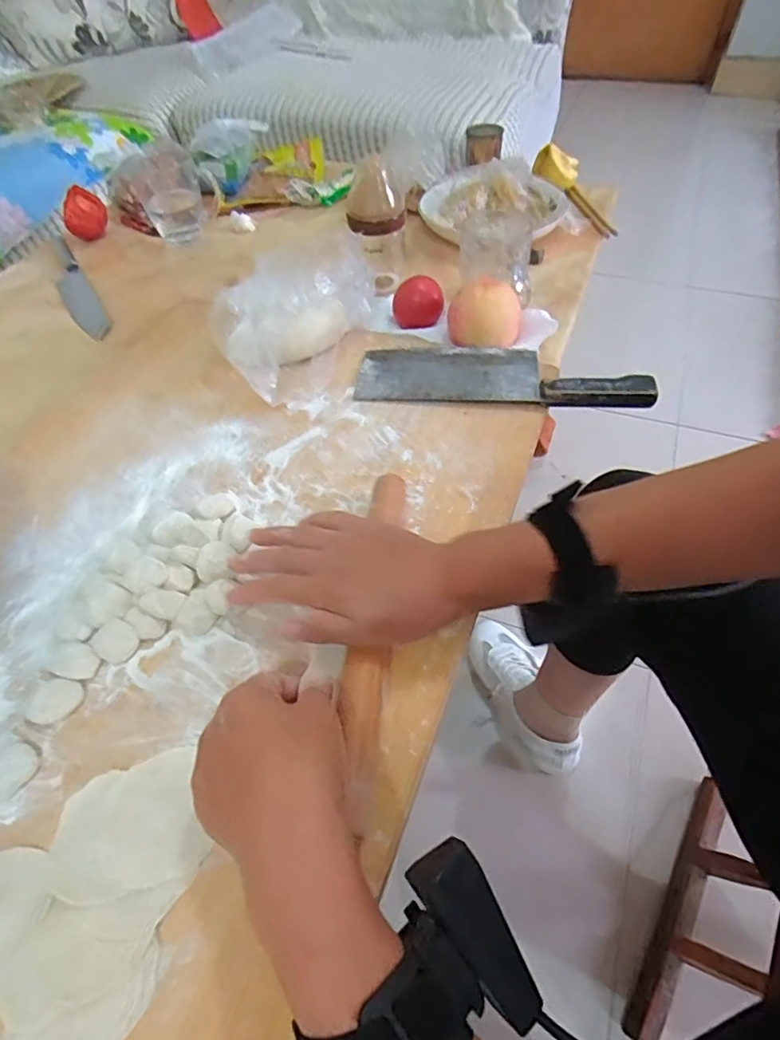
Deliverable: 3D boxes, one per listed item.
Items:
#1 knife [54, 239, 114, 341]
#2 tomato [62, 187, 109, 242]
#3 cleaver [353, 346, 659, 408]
[{"bbox_3d":[-0.425,-0.313,0.739,0.041,0.021,0.274,-29,55,-17],"label":"knife"},{"bbox_3d":[-0.464,-0.465,0.834,0.063,0.062,0.053,-23,54,-15],"label":"tomato"},{"bbox_3d":[0.107,-0.145,0.536,0.273,0.017,0.087,4,52,8],"label":"cleaver"}]

